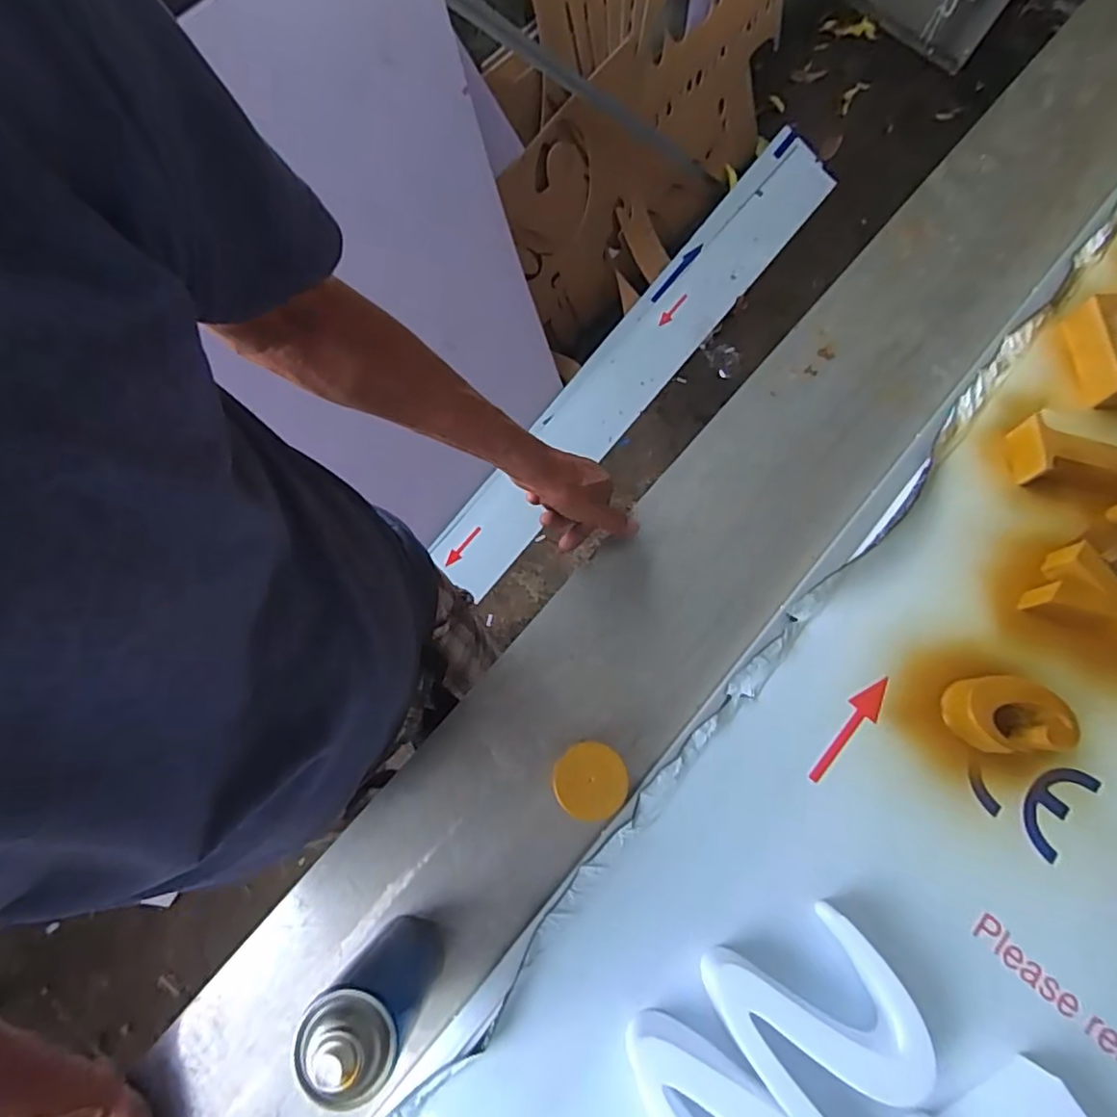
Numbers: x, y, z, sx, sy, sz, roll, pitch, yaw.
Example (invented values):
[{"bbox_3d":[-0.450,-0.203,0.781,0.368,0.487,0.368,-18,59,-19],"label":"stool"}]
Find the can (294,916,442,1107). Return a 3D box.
[{"bbox_3d":[-0.132,0.312,0.435,0.071,0.180,0.068,28,77,6],"label":"can"}]

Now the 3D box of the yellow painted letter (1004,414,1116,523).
[{"bbox_3d":[0.514,-0.084,0.597,0.146,0.046,0.058,29,77,7],"label":"yellow painted letter"}]

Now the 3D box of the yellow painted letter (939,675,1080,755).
[{"bbox_3d":[0.391,0.136,0.537,0.085,0.047,0.066,-1,75,-1],"label":"yellow painted letter"}]

